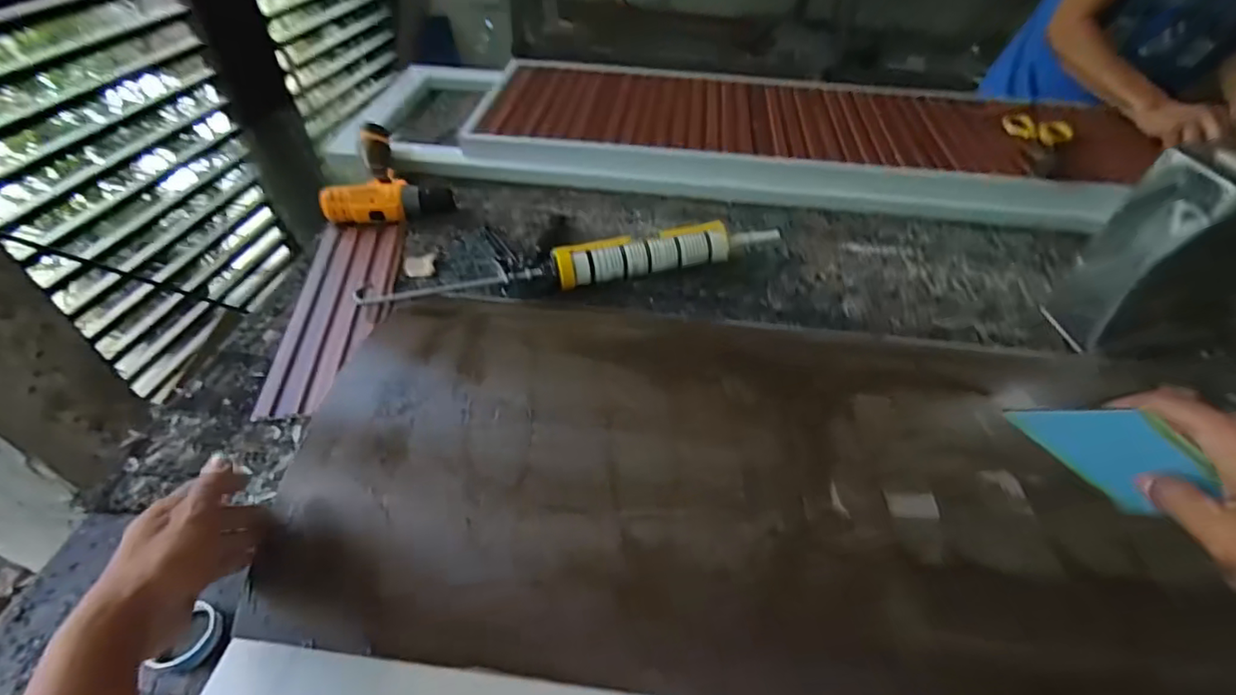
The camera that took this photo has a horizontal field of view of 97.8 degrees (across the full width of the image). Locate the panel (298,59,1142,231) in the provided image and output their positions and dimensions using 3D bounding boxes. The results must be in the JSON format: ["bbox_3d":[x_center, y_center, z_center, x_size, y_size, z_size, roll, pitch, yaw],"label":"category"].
[{"bbox_3d":[0.220,-0.407,0.992,1.052,0.068,0.429,8,50,4],"label":"panel"}]

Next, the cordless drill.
[{"bbox_3d":[-0.379,-0.277,0.868,0.187,0.068,0.215,-14,48,-19],"label":"cordless drill"}]

